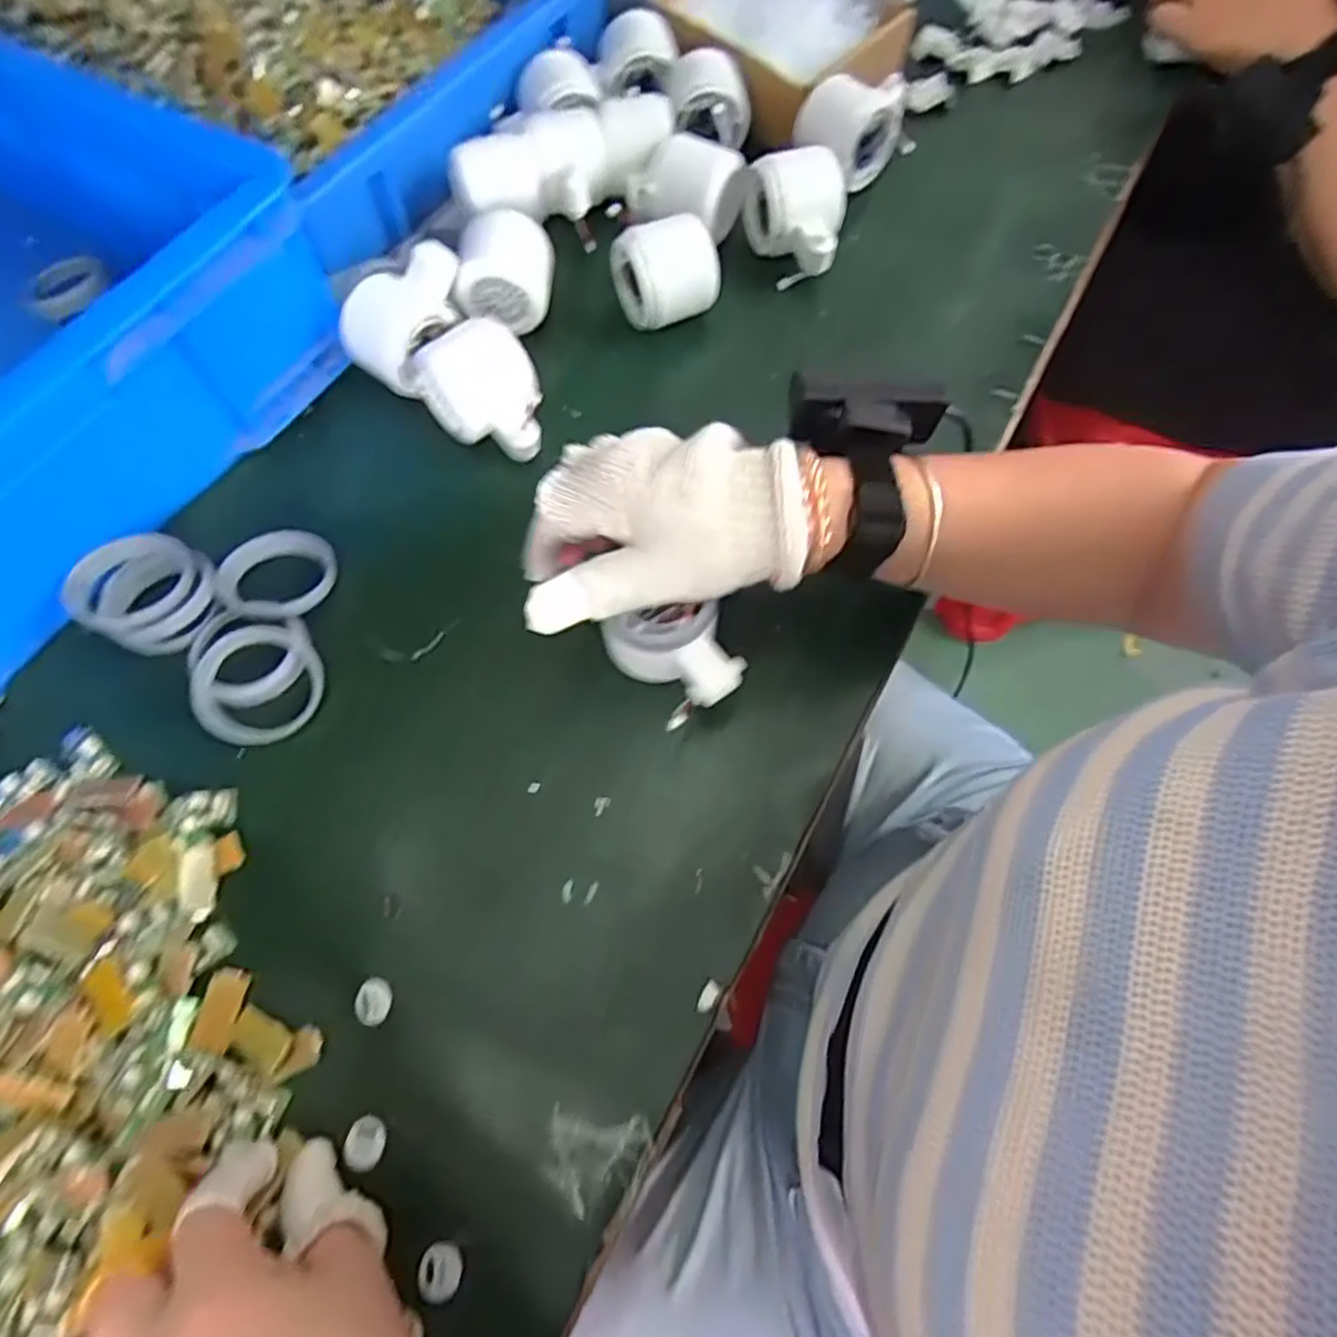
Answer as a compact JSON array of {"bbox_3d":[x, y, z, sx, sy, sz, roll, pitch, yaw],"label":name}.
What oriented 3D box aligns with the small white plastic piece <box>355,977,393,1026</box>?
[{"bbox_3d":[-0.133,0.150,0.328,0.016,0.004,0.019,0,67,-1],"label":"small white plastic piece"}]

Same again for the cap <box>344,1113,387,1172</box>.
[{"bbox_3d":[-0.129,0.201,0.309,0.016,0.005,0.019,-30,71,-12],"label":"cap"}]

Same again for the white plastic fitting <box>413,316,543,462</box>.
[{"bbox_3d":[-0.110,-0.162,0.433,0.063,0.056,0.068,0,67,-1],"label":"white plastic fitting"}]

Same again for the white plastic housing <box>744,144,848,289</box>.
[{"bbox_3d":[0.086,-0.313,0.499,0.065,0.048,0.079,6,67,2],"label":"white plastic housing"}]

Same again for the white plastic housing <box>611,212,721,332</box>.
[{"bbox_3d":[0.003,-0.251,0.473,0.071,0.049,0.056,-13,68,-6],"label":"white plastic housing"}]

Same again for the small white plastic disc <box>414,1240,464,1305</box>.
[{"bbox_3d":[-0.092,0.242,0.291,0.017,0.004,0.018,0,67,-1],"label":"small white plastic disc"}]

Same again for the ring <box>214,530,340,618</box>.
[{"bbox_3d":[-0.218,-0.053,0.408,0.053,0.012,0.060,34,71,13],"label":"ring"}]

